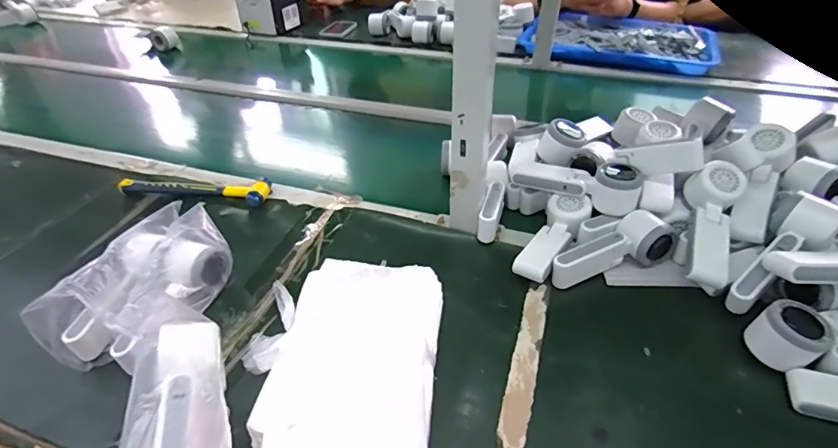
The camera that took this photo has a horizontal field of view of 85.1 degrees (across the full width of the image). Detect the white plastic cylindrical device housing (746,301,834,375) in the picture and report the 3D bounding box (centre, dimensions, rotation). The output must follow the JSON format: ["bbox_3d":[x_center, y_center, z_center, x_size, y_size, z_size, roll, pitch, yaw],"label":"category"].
[{"bbox_3d":[0.380,0.117,0.472,0.051,0.057,0.059,-27,46,-27],"label":"white plastic cylindrical device housing"}]

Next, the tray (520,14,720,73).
[{"bbox_3d":[0.530,-0.490,1.217,0.472,0.054,0.316,15,43,19],"label":"tray"}]

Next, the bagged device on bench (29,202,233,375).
[{"bbox_3d":[-0.312,0.069,0.535,0.117,0.092,0.197,6,40,9],"label":"bagged device on bench"}]

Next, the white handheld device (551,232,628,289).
[{"bbox_3d":[0.211,0.046,0.566,0.102,0.047,0.020,-15,42,-16],"label":"white handheld device"}]

